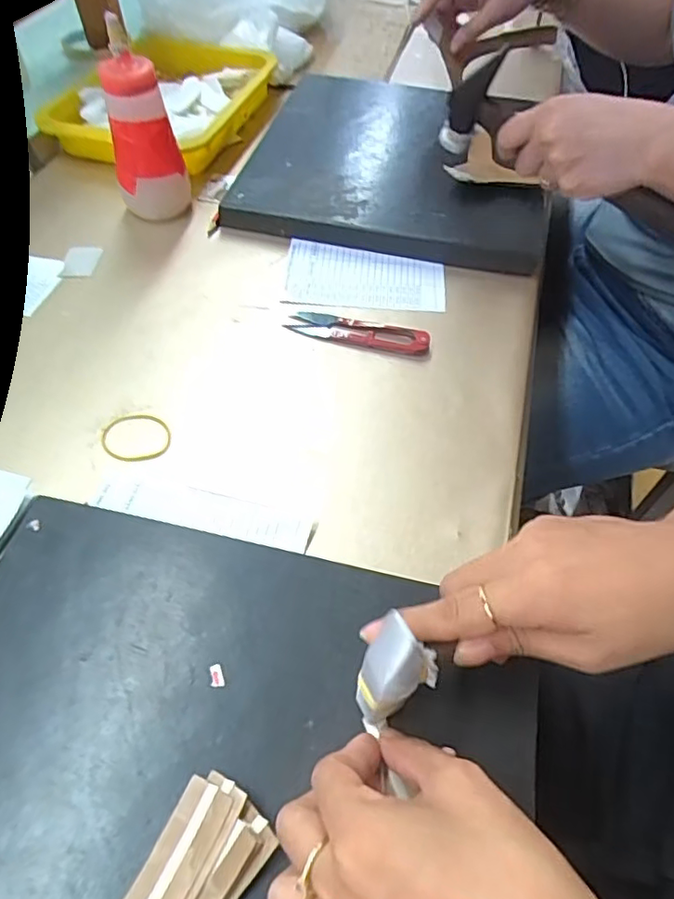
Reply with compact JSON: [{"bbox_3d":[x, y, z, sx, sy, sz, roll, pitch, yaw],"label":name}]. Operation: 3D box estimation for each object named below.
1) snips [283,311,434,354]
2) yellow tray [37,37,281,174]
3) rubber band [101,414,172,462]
[{"bbox_3d":[0.017,-0.098,0.479,0.116,0.011,0.027,14,55,9],"label":"snips"},{"bbox_3d":[-0.185,-0.400,0.669,0.177,0.049,0.237,11,54,7],"label":"yellow tray"},{"bbox_3d":[-0.143,-0.009,0.413,0.050,0.004,0.041,1,54,-1],"label":"rubber band"}]

